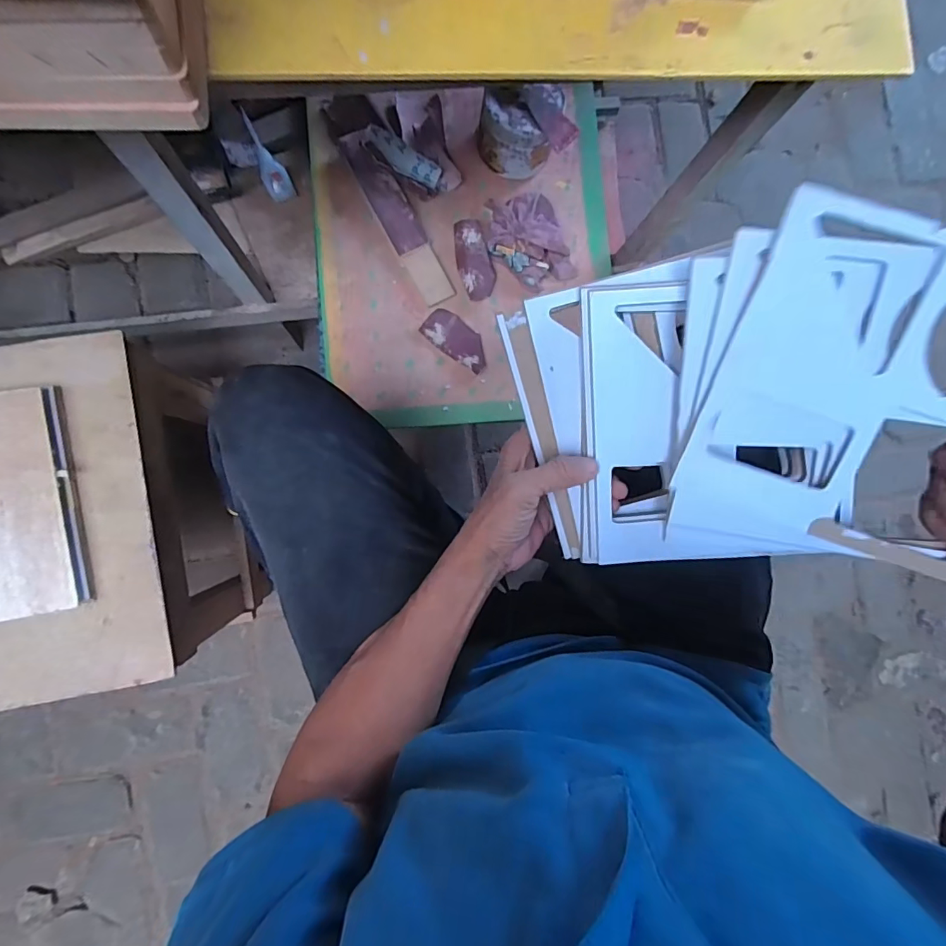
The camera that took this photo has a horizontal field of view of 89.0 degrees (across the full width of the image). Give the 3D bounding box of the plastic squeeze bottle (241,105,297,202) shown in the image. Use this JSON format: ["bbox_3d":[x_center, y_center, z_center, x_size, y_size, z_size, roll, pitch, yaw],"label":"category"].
[{"bbox_3d":[-0.277,-0.421,0.644,0.034,0.016,0.104,-26,116,-6],"label":"plastic squeeze bottle"}]

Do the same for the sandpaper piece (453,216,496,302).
[{"bbox_3d":[0.004,-0.284,0.639,0.047,0.023,0.101,-11,91,-6],"label":"sandpaper piece"}]

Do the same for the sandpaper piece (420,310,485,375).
[{"bbox_3d":[-0.019,-0.178,0.640,0.097,0.004,0.046,38,89,1],"label":"sandpaper piece"}]

